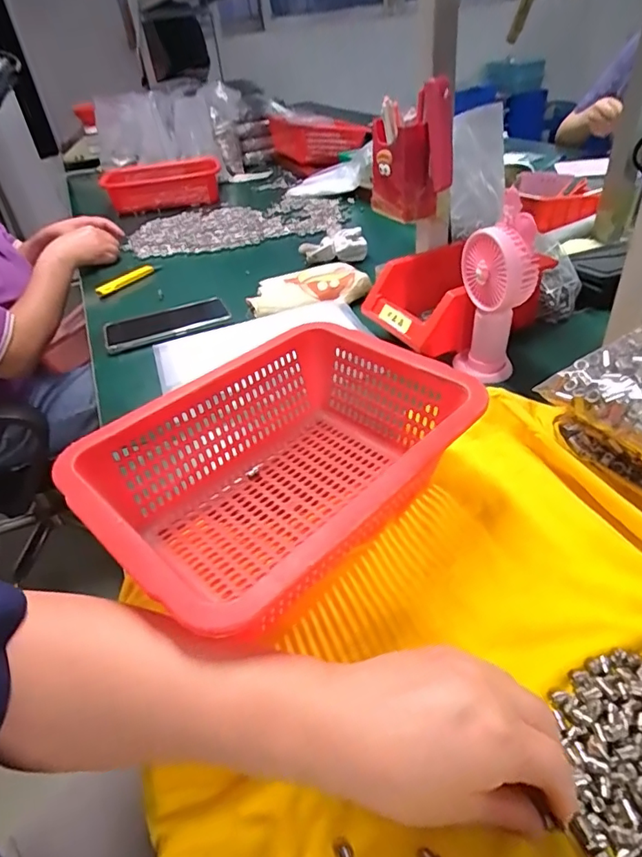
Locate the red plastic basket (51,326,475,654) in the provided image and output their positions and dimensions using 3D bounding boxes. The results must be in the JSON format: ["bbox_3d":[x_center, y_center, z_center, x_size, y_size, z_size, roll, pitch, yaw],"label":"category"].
[{"bbox_3d":[-0.023,0.031,0.376,0.186,0.089,0.260,29,50,35],"label":"red plastic basket"}]

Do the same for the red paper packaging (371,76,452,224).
[{"bbox_3d":[0.100,-0.304,0.562,0.083,0.129,0.062,-2,39,7],"label":"red paper packaging"}]

